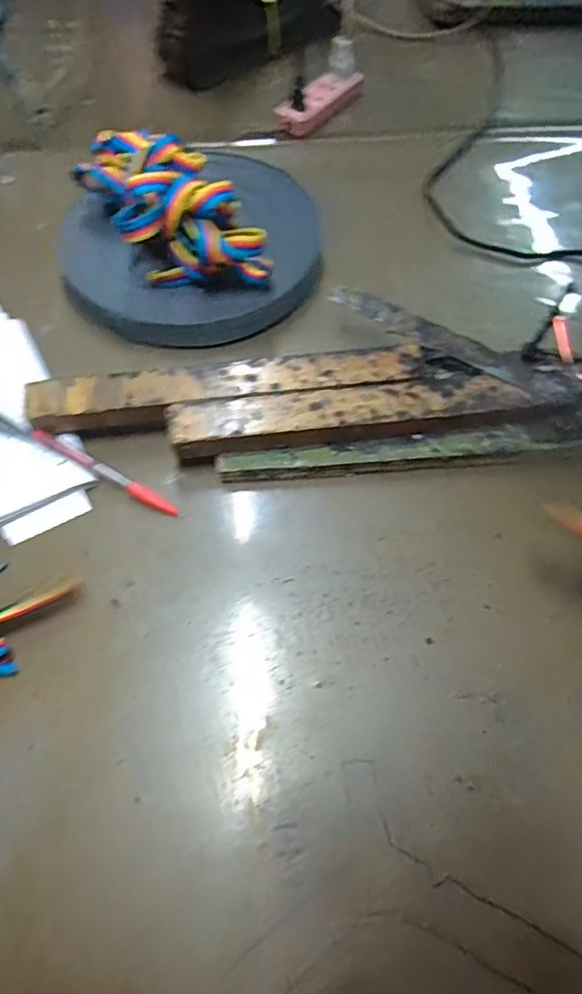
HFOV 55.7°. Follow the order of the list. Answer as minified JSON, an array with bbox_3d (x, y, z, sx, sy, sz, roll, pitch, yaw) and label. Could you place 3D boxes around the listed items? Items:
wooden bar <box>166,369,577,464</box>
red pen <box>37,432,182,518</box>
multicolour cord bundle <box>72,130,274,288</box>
[{"bbox_3d":[0.063,-0.070,0.458,0.315,0.034,0.052,-8,62,-5],"label":"wooden bar"},{"bbox_3d":[-0.148,-0.020,0.442,0.138,0.012,0.014,27,65,13],"label":"red pen"},{"bbox_3d":[-0.120,-0.264,0.512,0.096,0.081,0.216,-34,70,-18],"label":"multicolour cord bundle"}]

